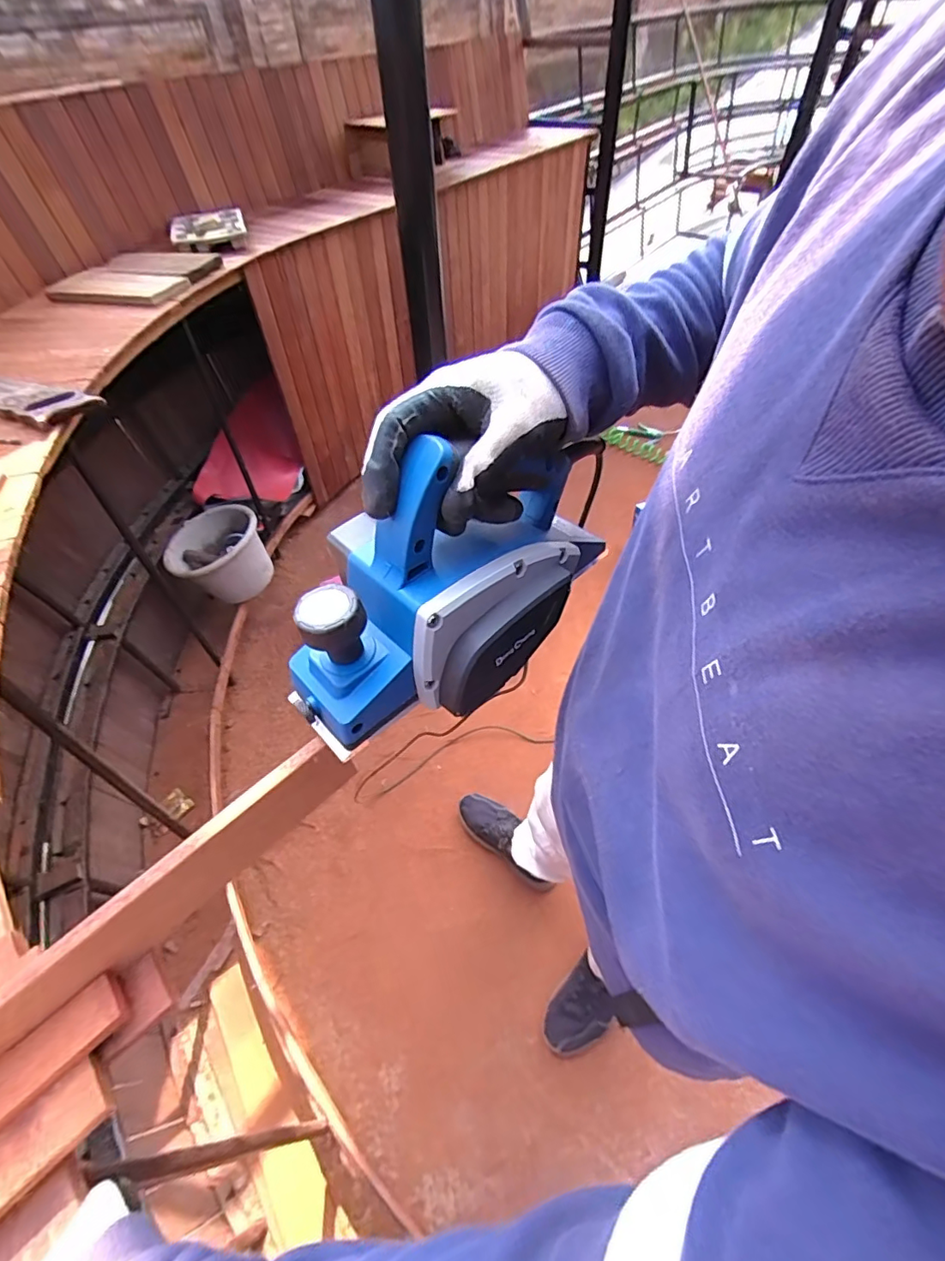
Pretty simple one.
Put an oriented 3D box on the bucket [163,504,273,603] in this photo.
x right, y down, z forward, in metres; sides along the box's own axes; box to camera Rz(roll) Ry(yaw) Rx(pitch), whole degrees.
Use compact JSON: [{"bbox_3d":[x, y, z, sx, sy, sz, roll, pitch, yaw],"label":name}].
[{"bbox_3d":[-0.750,-0.214,1.599,0.263,0.206,0.263,-1,50,2],"label":"bucket"}]

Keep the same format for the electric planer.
[{"bbox_3d":[-0.011,-0.050,0.365,0.254,0.144,0.131,-30,55,-21],"label":"electric planer"}]

